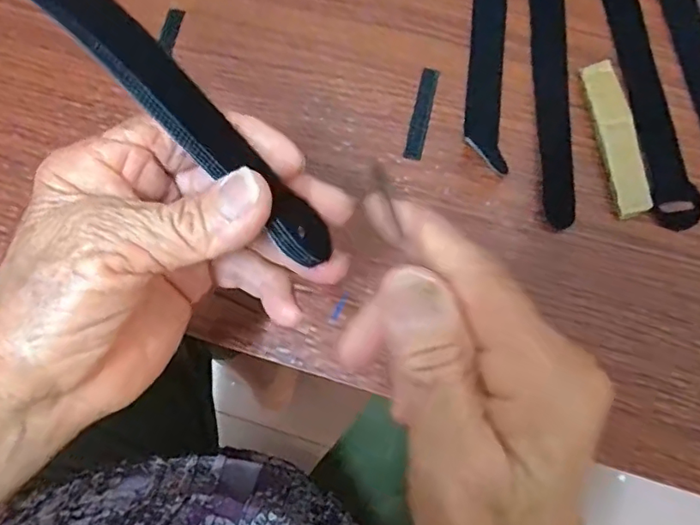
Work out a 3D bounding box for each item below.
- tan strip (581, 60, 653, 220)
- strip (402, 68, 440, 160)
[{"bbox_3d":[0.142,-0.067,0.292,0.018,0.009,0.087,-9,79,0],"label":"tan strip"},{"bbox_3d":[0.040,-0.084,0.305,0.010,0.004,0.053,13,80,4],"label":"strip"}]

